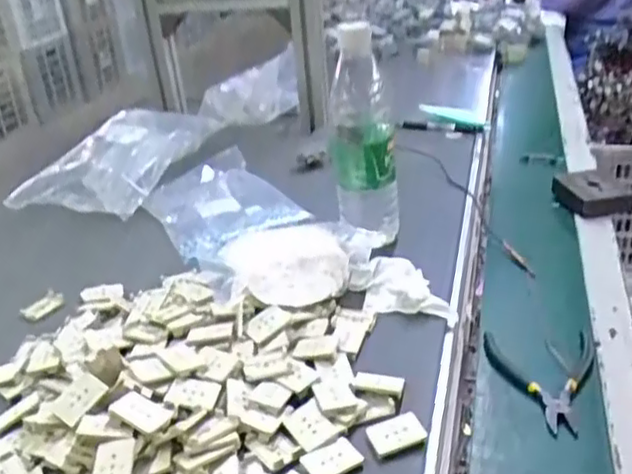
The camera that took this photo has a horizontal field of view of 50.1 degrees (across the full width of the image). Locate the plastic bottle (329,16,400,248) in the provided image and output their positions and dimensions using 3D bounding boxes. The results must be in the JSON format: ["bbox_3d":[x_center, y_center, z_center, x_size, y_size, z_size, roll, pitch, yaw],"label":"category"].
[{"bbox_3d":[0.047,-0.099,0.680,0.066,0.214,0.063,-1,28,6],"label":"plastic bottle"}]

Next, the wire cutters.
[{"bbox_3d":[0.197,0.120,0.567,0.091,0.011,0.120,-3,28,3],"label":"wire cutters"}]

